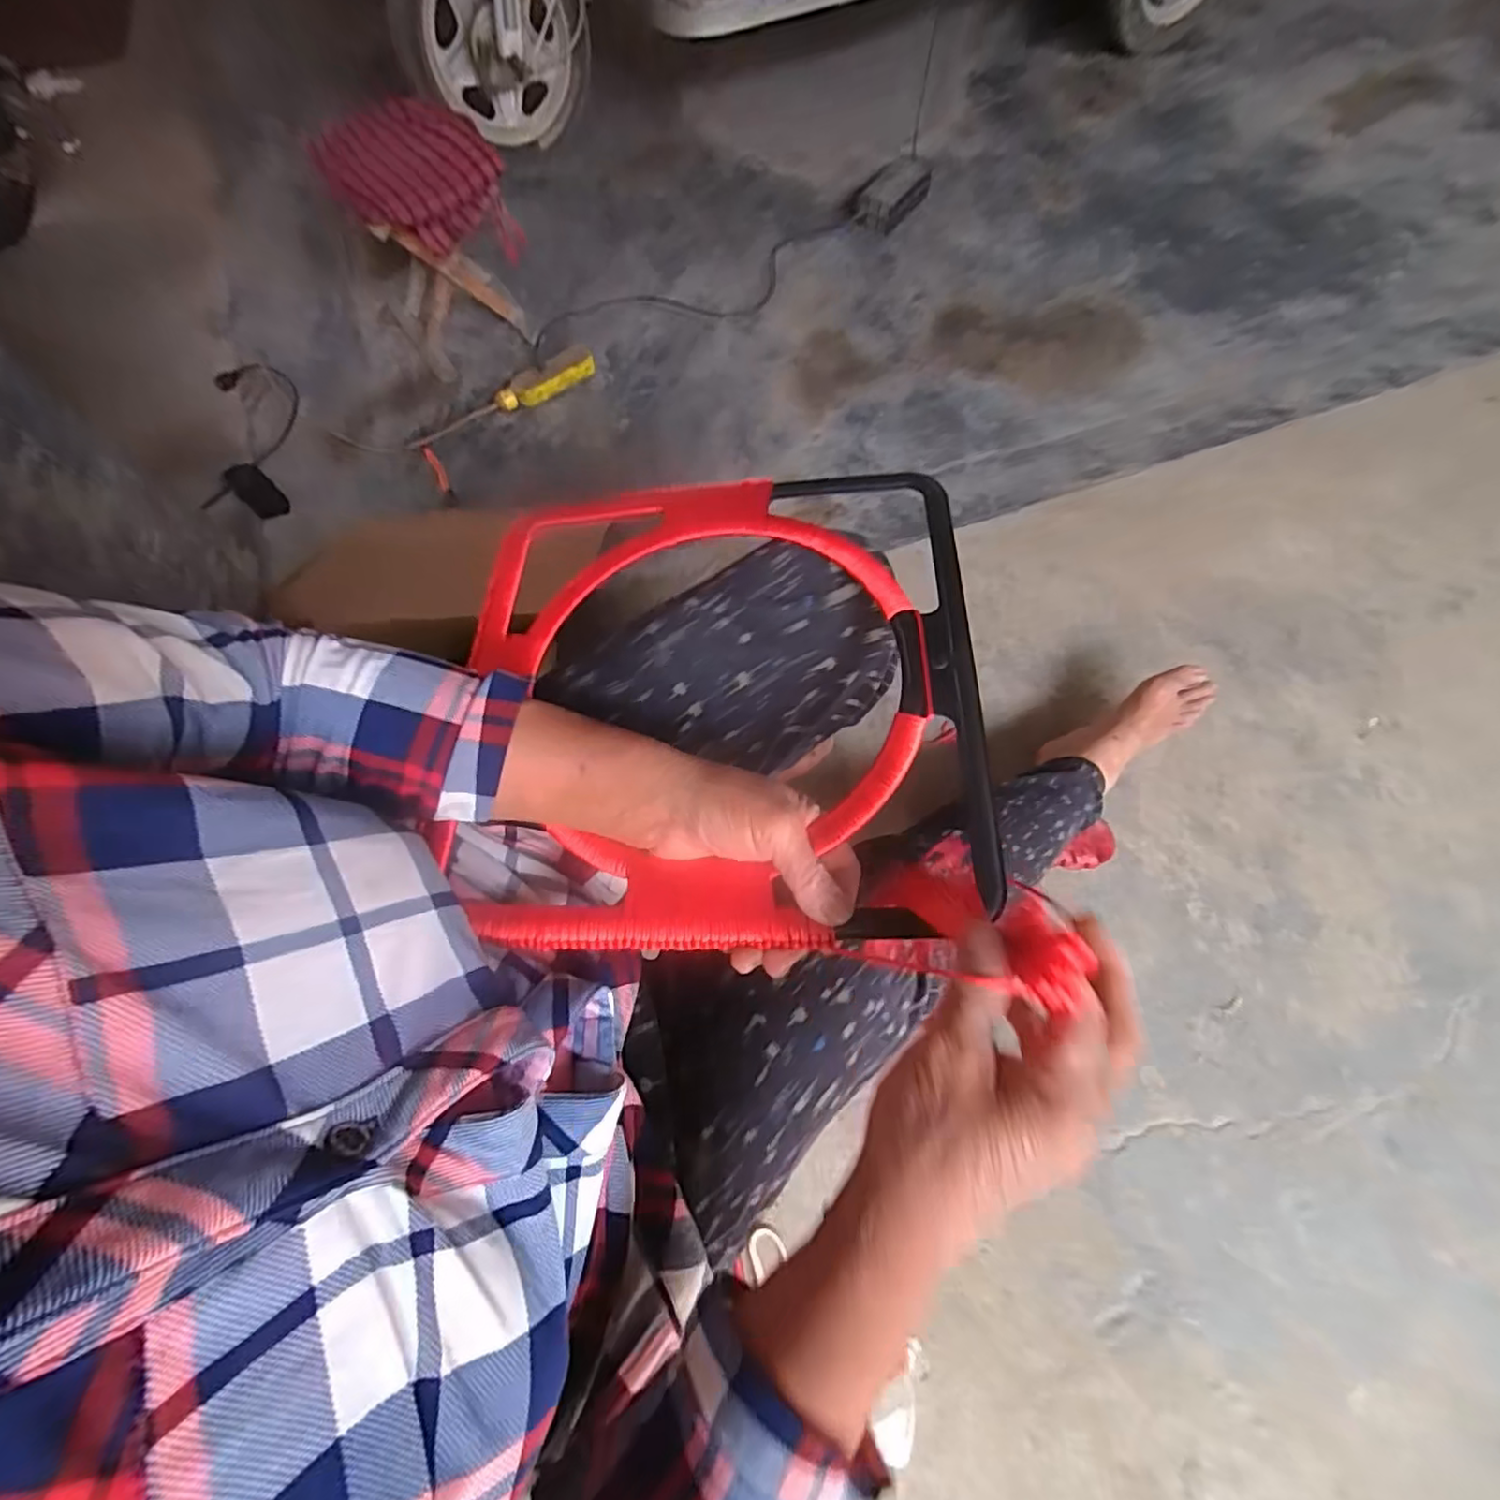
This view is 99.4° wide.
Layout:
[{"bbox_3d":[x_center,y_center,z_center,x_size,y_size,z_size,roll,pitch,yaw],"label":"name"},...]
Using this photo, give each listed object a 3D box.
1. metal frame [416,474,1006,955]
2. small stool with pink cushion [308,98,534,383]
[{"bbox_3d":[-0.024,-0.044,0.402,0.321,0.037,0.327,-1,67,2],"label":"metal frame"},{"bbox_3d":[-0.596,-0.976,1.214,0.259,0.293,0.309,-32,70,-10],"label":"small stool with pink cushion"}]

